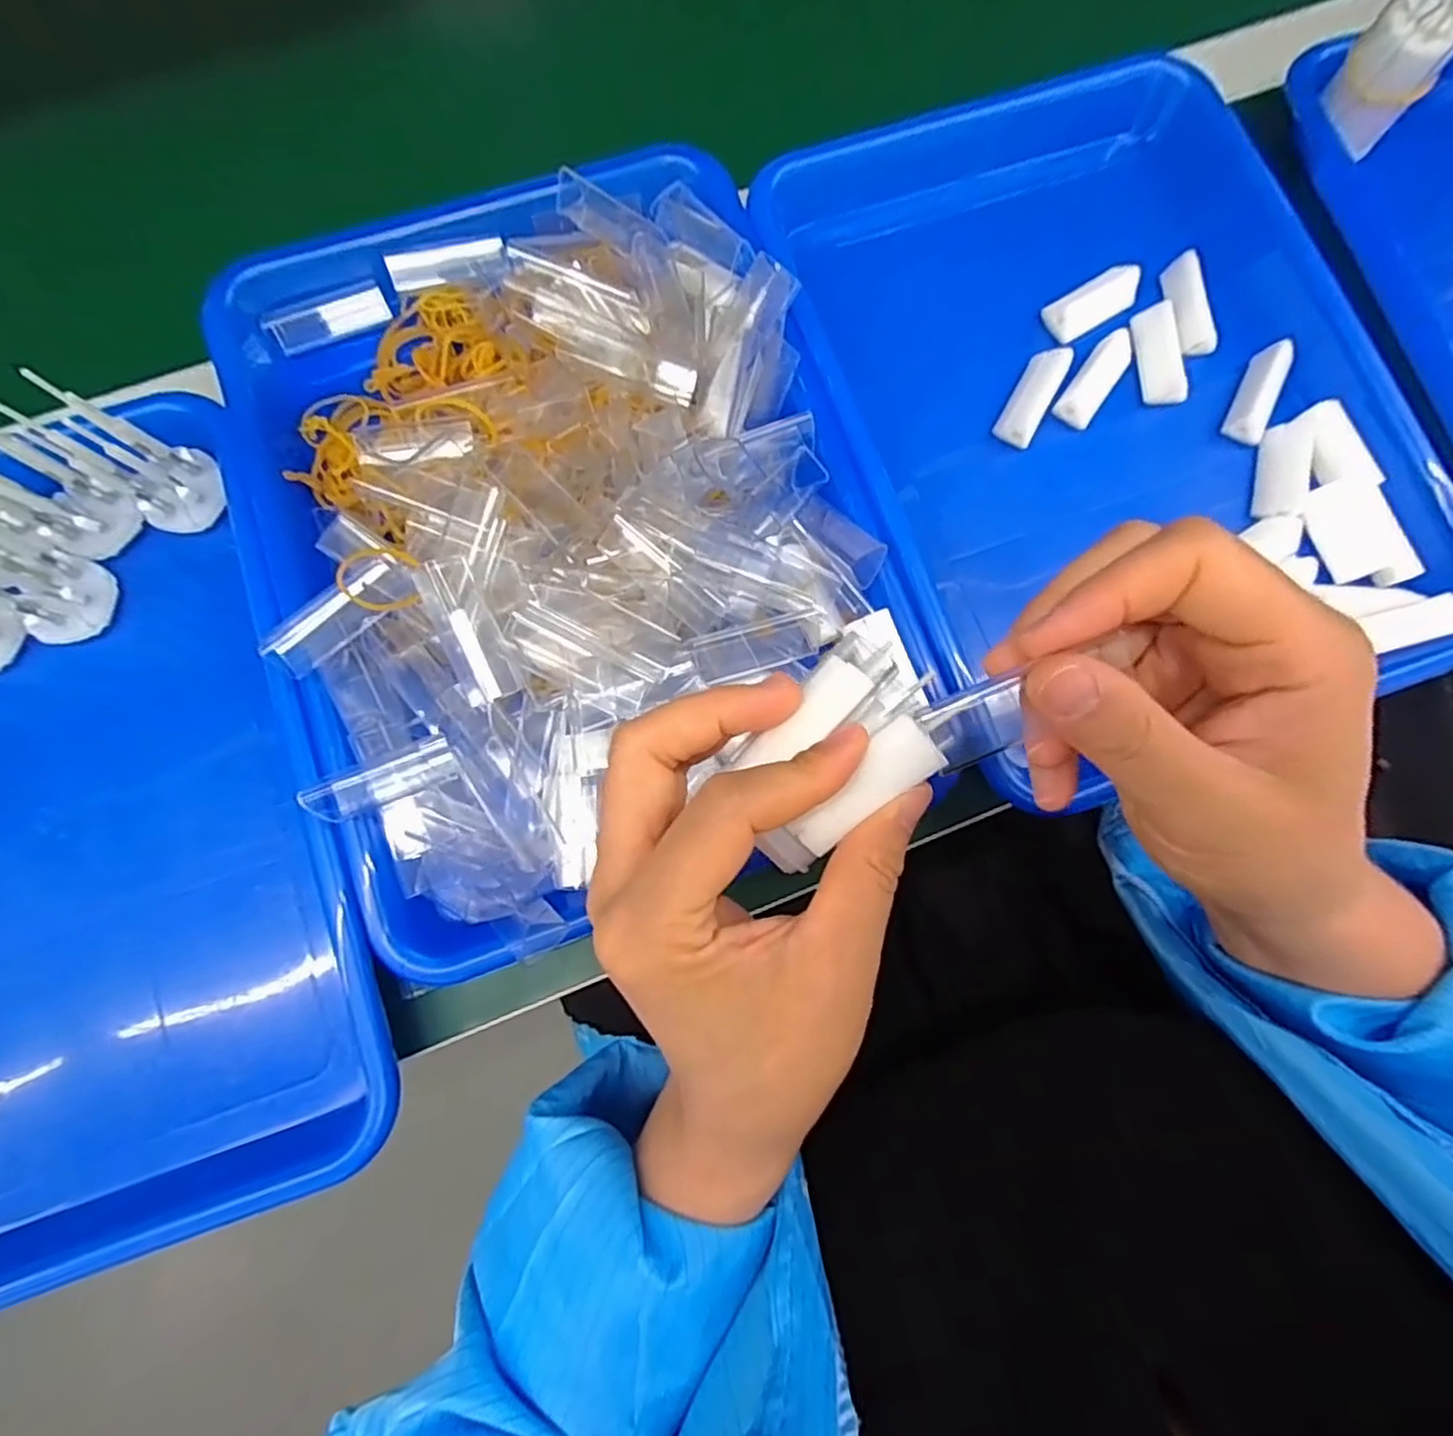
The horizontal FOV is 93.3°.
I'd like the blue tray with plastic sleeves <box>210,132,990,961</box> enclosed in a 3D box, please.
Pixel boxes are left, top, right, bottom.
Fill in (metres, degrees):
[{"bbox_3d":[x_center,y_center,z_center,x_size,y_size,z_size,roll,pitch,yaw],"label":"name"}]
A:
[{"bbox_3d":[-0.062,-0.083,0.295,0.251,0.042,0.330,-18,81,-4],"label":"blue tray with plastic sleeves"}]

